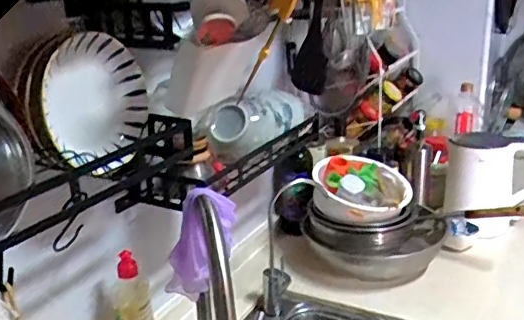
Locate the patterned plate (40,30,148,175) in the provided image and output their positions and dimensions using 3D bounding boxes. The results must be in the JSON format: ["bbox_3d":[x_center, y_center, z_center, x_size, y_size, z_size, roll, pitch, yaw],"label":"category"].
[{"bbox_3d":[-0.211,-0.074,0.711,0.019,0.166,0.150,1,-19,34],"label":"patterned plate"}]

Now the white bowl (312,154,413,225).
[{"bbox_3d":[0.205,0.057,1.172,0.206,0.075,0.190,23,40,18],"label":"white bowl"}]

